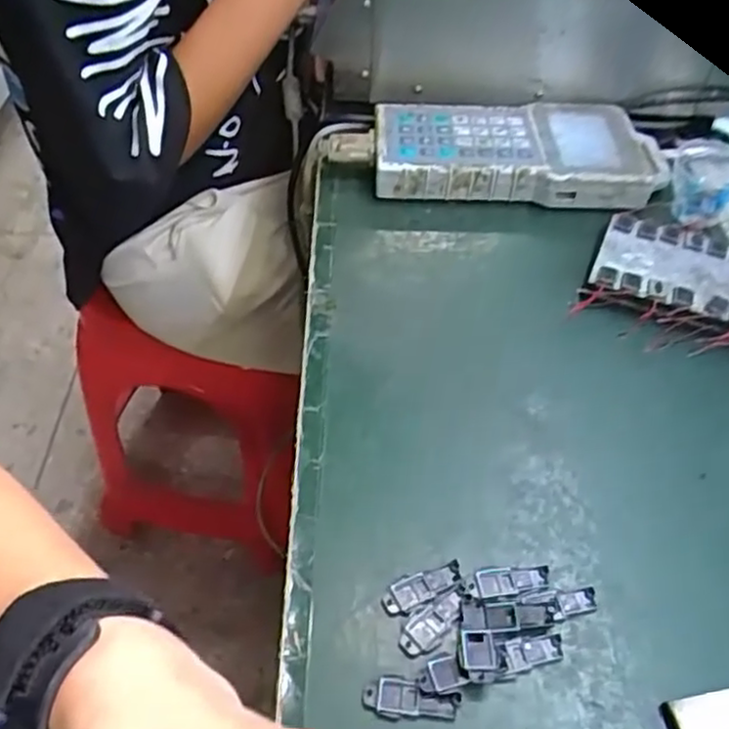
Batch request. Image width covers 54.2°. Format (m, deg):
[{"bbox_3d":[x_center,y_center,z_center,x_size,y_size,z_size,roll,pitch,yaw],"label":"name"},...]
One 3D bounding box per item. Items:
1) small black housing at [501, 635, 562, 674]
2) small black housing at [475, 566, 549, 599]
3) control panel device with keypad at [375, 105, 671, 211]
[{"bbox_3d":[0.075,0.127,0.313,0.028,0.004,0.014,-6,48,-8],"label":"small black housing"},{"bbox_3d":[0.071,0.103,0.336,0.036,0.004,0.015,-3,48,-5],"label":"small black housing"},{"bbox_3d":[0.121,-0.163,0.558,0.223,0.034,0.105,1,48,-1],"label":"control panel device with keypad"}]

